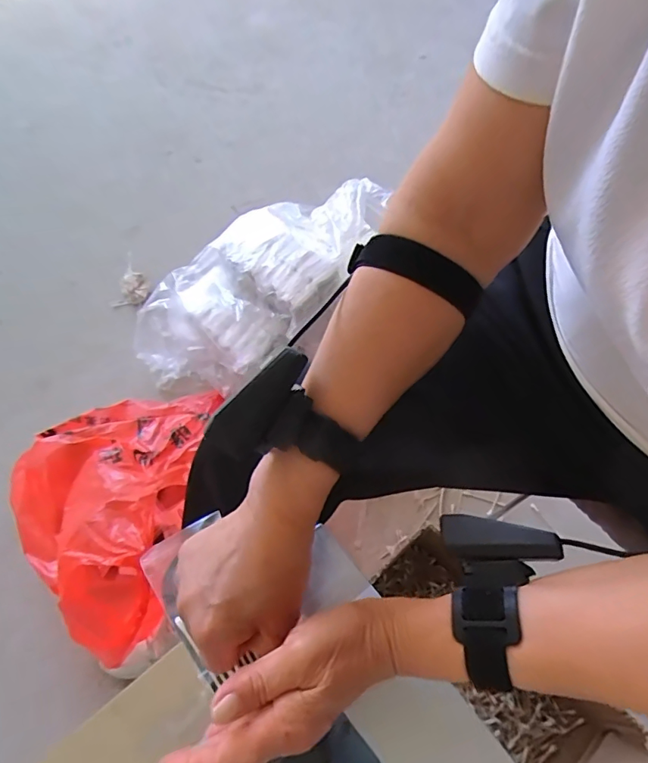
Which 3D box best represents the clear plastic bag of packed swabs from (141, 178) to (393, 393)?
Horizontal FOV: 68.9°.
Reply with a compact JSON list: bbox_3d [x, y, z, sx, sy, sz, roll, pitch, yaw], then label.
[{"bbox_3d":[-0.122,-0.160,0.848,0.541,0.153,0.241,-38,64,6],"label":"clear plastic bag of packed swabs"}]

